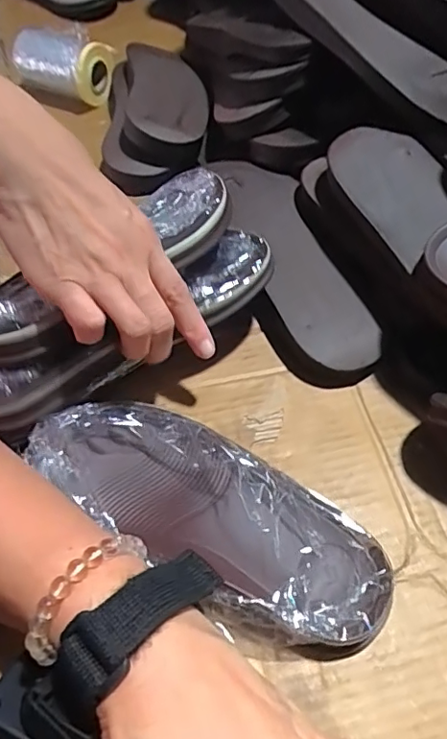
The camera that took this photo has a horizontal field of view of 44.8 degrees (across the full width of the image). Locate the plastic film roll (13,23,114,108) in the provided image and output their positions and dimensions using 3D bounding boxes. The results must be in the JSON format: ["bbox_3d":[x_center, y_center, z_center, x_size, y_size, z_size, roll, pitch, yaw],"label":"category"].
[{"bbox_3d":[-0.160,-0.301,0.535,0.091,0.054,0.061,17,55,11],"label":"plastic film roll"}]

